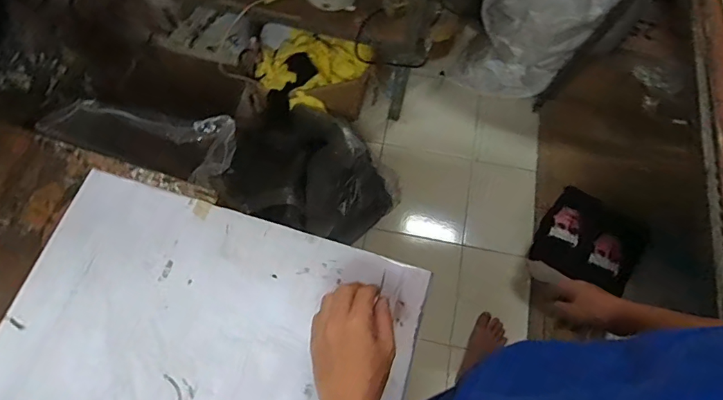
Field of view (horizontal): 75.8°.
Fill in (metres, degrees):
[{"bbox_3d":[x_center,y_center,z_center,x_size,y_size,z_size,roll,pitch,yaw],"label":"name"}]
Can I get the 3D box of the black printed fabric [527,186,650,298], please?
[{"bbox_3d":[0.626,0.111,1.280,0.263,0.051,0.232,28,69,9],"label":"black printed fabric"}]

